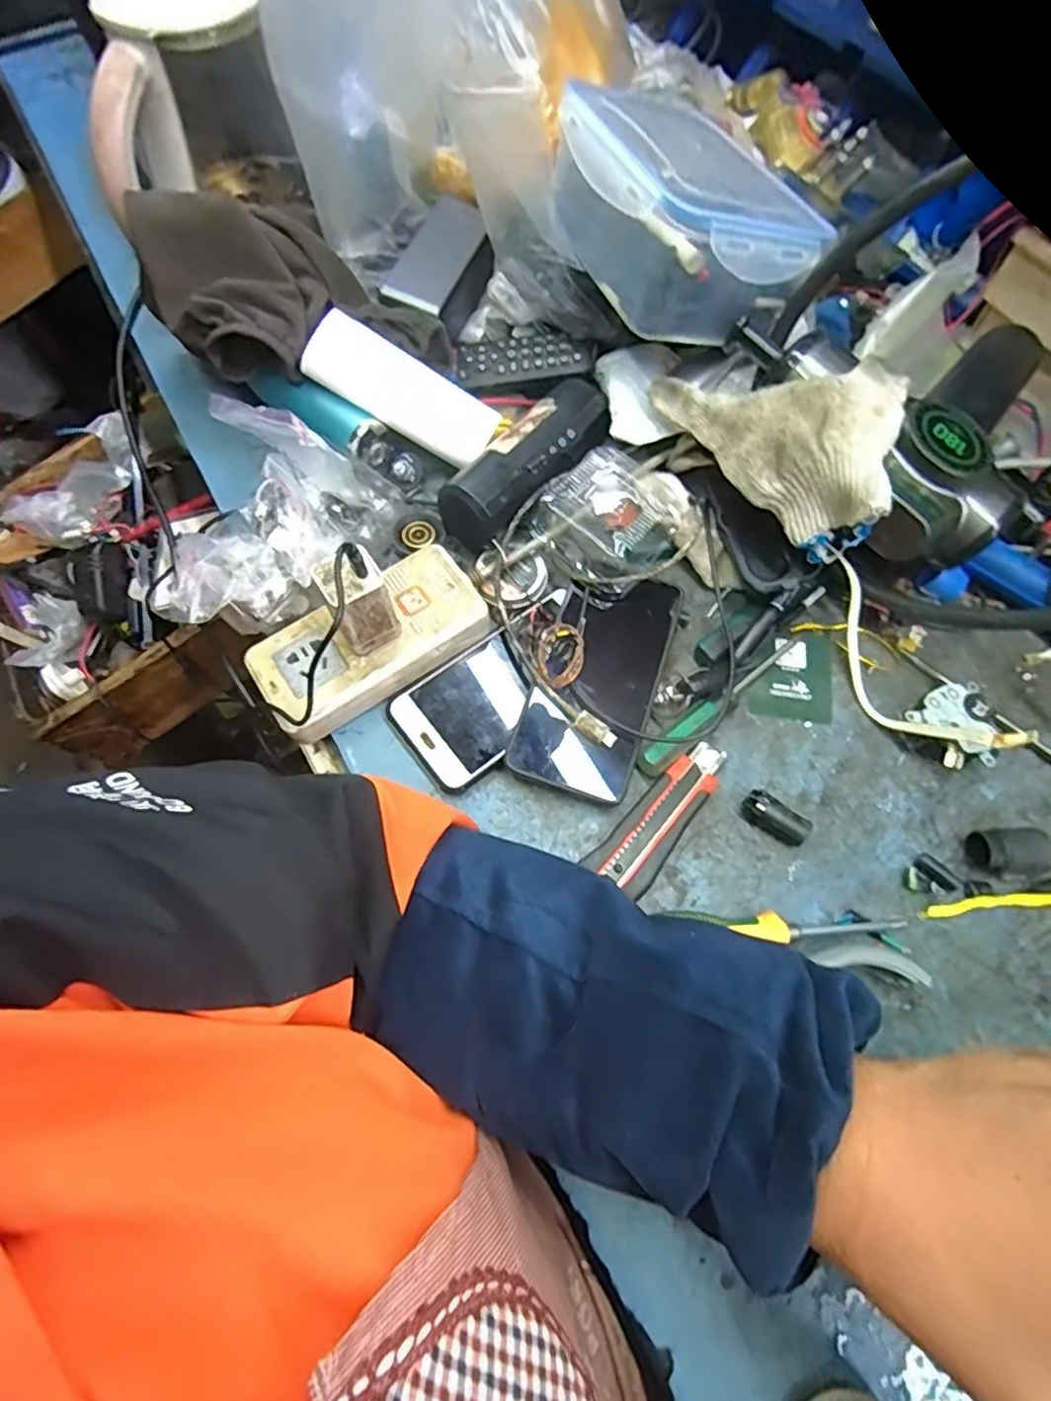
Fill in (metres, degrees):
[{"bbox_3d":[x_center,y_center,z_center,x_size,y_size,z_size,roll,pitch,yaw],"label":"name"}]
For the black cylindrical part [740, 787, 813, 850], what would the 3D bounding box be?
[{"bbox_3d":[0.151,0.072,0.383,0.039,0.019,0.016,34,70,13],"label":"black cylindrical part"}]

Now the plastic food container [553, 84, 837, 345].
[{"bbox_3d":[0.101,-0.336,0.425,0.125,0.079,0.191,-14,67,-7],"label":"plastic food container"}]

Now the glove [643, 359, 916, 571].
[{"bbox_3d":[0.147,-0.163,0.391,0.142,0.063,0.097,15,67,5],"label":"glove"}]

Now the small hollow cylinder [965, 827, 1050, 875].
[{"bbox_3d":[0.284,0.089,0.372,0.040,0.022,0.025,3,66,0],"label":"small hollow cylinder"}]

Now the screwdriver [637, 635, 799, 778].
[{"bbox_3d":[0.130,-0.001,0.409,0.144,0.021,0.017,-38,72,-16],"label":"screwdriver"}]

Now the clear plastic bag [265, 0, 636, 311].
[{"bbox_3d":[-0.042,-0.466,0.420,0.204,0.239,0.249,5,66,1],"label":"clear plastic bag"}]

